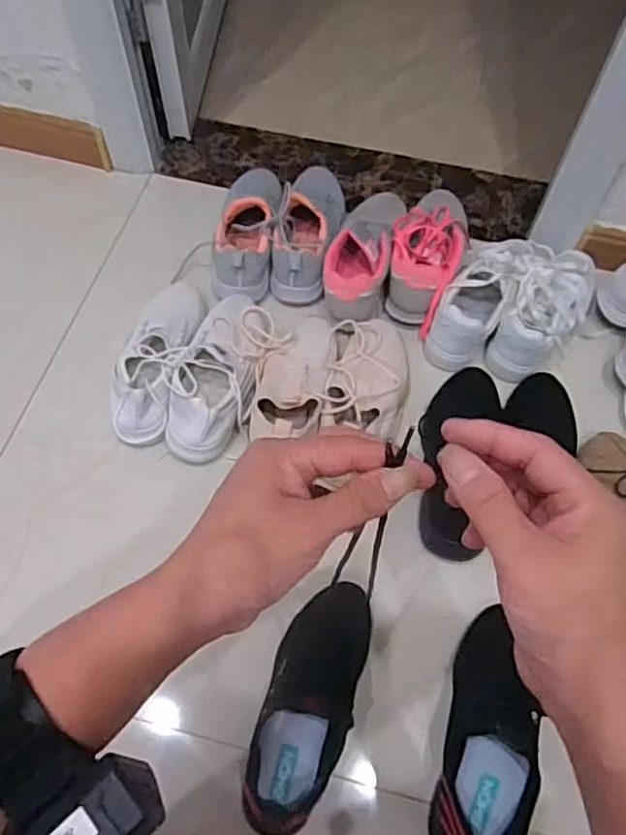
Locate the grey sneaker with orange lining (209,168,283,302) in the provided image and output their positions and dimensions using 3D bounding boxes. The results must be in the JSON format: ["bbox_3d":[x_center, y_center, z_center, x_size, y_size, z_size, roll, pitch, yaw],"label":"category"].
[{"bbox_3d":[-0.096,-0.284,0.930,0.090,0.101,0.235,6,61,2],"label":"grey sneaker with orange lining"}]

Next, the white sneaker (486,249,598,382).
[{"bbox_3d":[0.318,-0.151,0.866,0.095,0.084,0.221,29,64,14],"label":"white sneaker"}]

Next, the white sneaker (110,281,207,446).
[{"bbox_3d":[-0.201,-0.090,0.831,0.093,0.072,0.256,5,61,1],"label":"white sneaker"}]

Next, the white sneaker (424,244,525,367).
[{"bbox_3d":[0.230,-0.165,0.870,0.082,0.102,0.214,29,77,14],"label":"white sneaker"}]

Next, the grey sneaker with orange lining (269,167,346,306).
[{"bbox_3d":[-0.002,-0.288,0.928,0.082,0.106,0.236,11,61,5],"label":"grey sneaker with orange lining"}]

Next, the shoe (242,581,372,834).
[{"bbox_3d":[-0.006,0.287,0.628,0.088,0.073,0.229,18,76,8],"label":"shoe"}]

